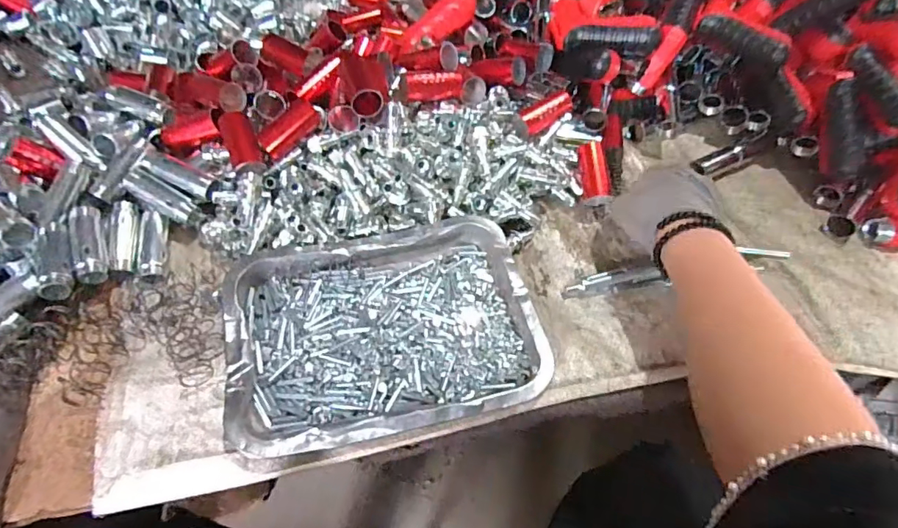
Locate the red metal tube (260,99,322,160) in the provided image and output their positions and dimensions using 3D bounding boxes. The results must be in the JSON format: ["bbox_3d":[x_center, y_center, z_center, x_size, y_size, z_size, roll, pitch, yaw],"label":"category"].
[{"bbox_3d":[-0.157,-0.133,0.490,0.025,0.021,0.062,39,81,23],"label":"red metal tube"}]

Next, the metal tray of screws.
[{"bbox_3d":[-0.054,0.052,0.428,0.250,0.030,0.184,-10,56,-12],"label":"metal tray of screws"}]

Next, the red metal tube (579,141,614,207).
[{"bbox_3d":[0.155,-0.096,0.536,0.030,0.026,0.067,-9,94,-7],"label":"red metal tube"}]

